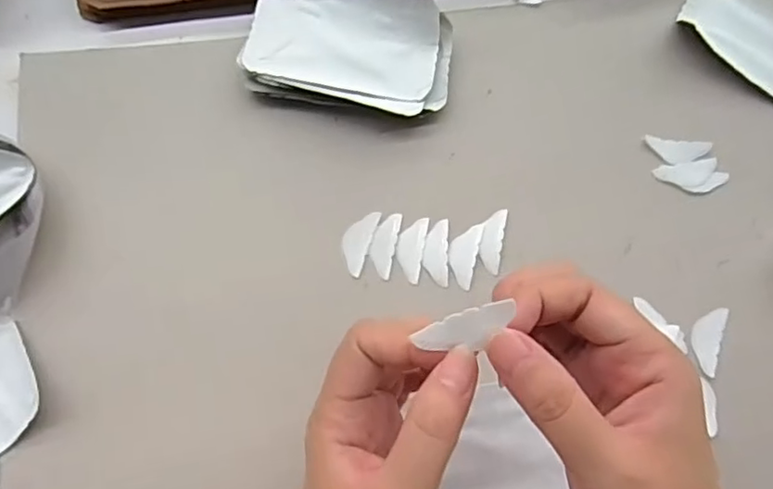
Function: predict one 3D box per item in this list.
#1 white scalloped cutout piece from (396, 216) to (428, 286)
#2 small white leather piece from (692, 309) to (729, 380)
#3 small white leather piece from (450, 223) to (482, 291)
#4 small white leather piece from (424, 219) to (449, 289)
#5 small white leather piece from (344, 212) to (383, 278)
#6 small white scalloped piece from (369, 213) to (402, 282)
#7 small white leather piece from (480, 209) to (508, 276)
[{"bbox_3d":[0.014,0.002,0.357,0.016,0.004,0.039,10,72,3],"label":"white scalloped cutout piece"},{"bbox_3d":[0.181,0.054,0.342,0.015,0.004,0.040,20,69,13],"label":"small white leather piece"},{"bbox_3d":[0.046,0.006,0.356,0.015,0.004,0.040,14,72,4],"label":"small white leather piece"},{"bbox_3d":[0.029,0.004,0.356,0.014,0.004,0.040,3,72,0],"label":"small white leather piece"},{"bbox_3d":[-0.017,-0.002,0.359,0.016,0.004,0.041,18,73,5],"label":"small white leather piece"},{"bbox_3d":[-0.001,-0.001,0.358,0.014,0.004,0.040,13,72,3],"label":"small white scalloped piece"},{"bbox_3d":[0.063,-0.003,0.359,0.012,0.004,0.040,13,72,3],"label":"small white leather piece"}]

